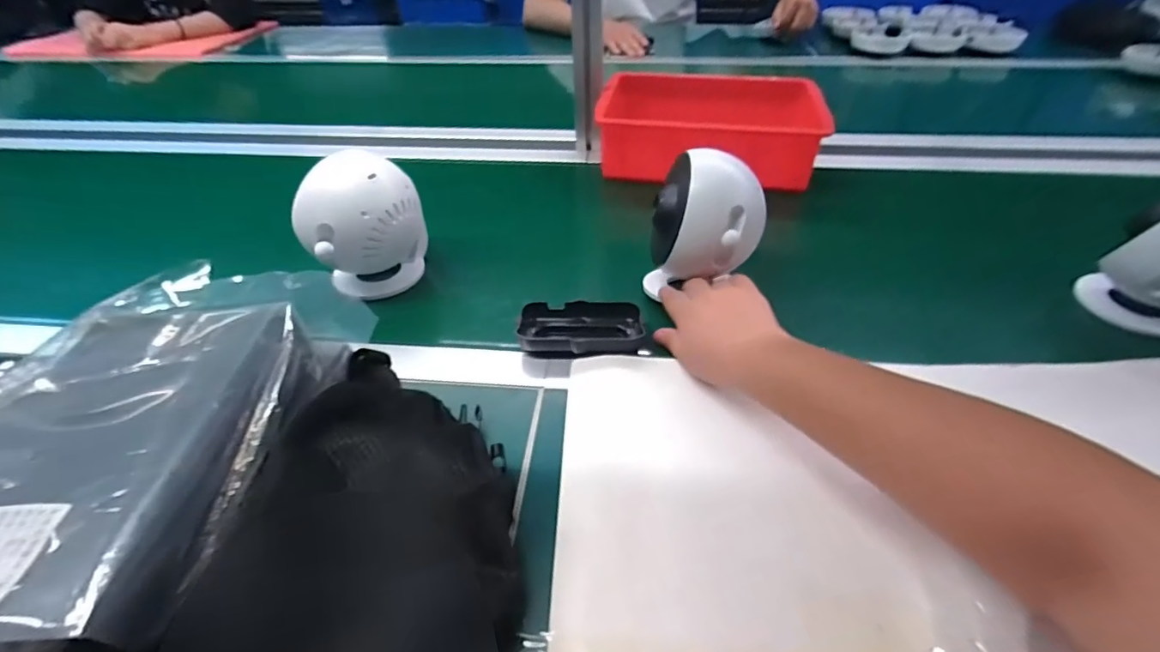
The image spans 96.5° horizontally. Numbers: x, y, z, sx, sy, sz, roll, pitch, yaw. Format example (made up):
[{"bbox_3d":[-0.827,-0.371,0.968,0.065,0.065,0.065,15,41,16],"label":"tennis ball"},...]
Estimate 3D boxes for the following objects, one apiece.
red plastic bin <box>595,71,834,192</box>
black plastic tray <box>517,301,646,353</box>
[{"bbox_3d":[0.175,-0.281,0.731,0.294,0.087,0.209,8,41,10],"label":"red plastic bin"},{"bbox_3d":[0.001,0.003,0.464,0.106,0.025,0.052,1,40,2],"label":"black plastic tray"}]

